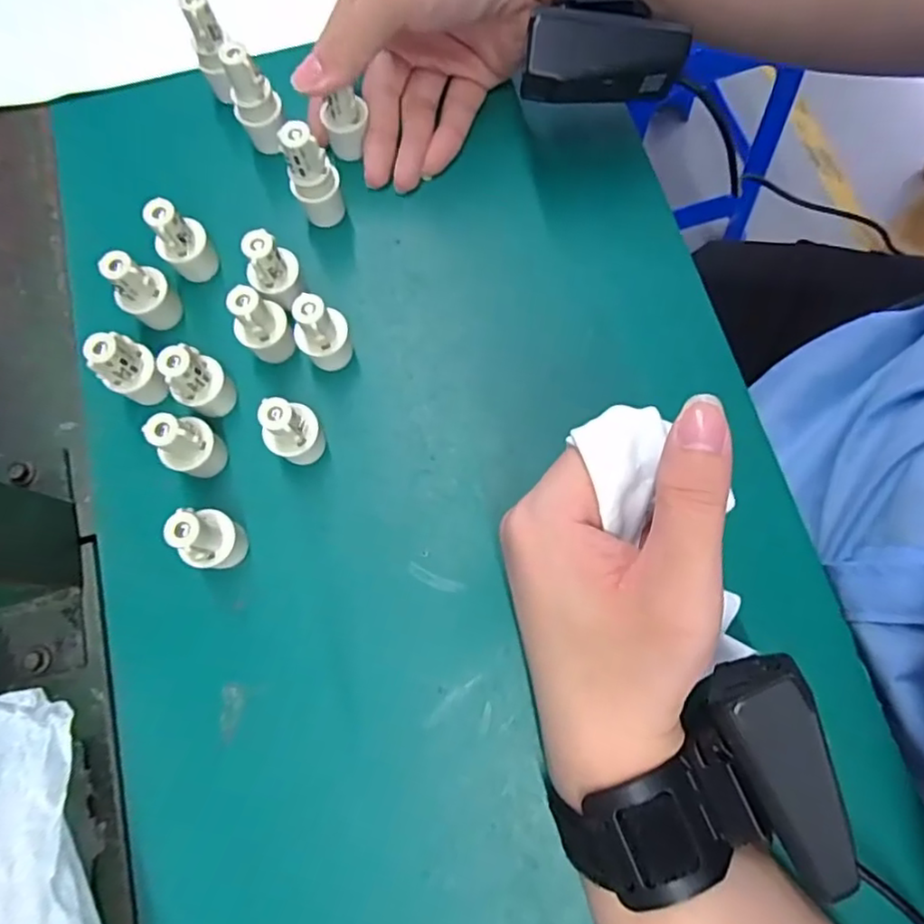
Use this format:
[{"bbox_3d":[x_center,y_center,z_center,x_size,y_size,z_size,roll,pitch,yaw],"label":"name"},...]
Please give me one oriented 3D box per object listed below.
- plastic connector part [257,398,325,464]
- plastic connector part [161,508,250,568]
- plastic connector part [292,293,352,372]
[{"bbox_3d":[-0.072,-0.012,0.268,0.018,0.043,0.021,-5,75,2],"label":"plastic connector part"},{"bbox_3d":[-0.105,0.032,0.258,0.018,0.042,0.023,22,77,8],"label":"plastic connector part"},{"bbox_3d":[-0.063,-0.057,0.280,0.023,0.042,0.018,-22,75,-3],"label":"plastic connector part"}]

